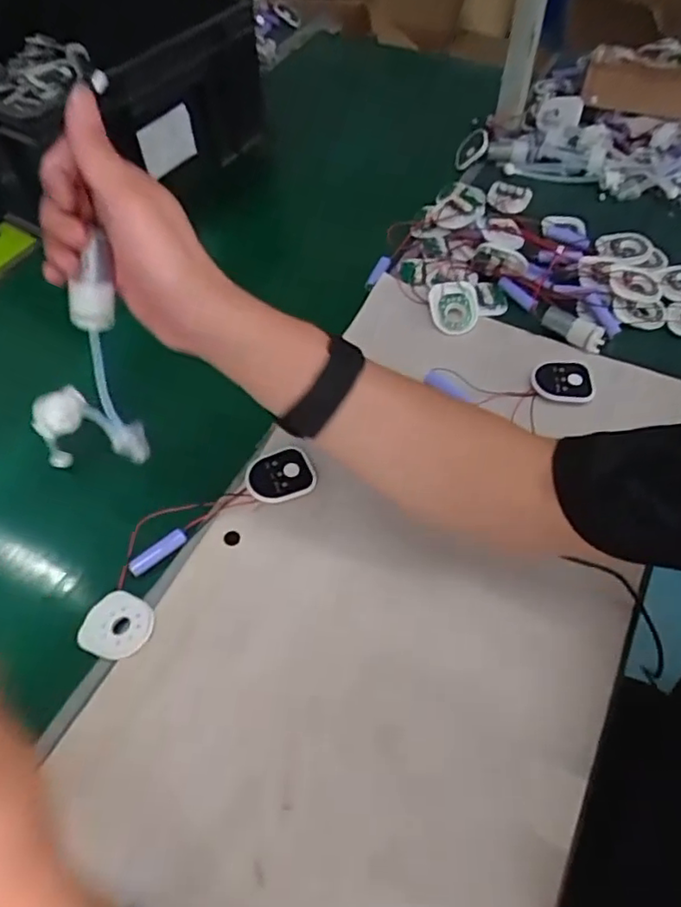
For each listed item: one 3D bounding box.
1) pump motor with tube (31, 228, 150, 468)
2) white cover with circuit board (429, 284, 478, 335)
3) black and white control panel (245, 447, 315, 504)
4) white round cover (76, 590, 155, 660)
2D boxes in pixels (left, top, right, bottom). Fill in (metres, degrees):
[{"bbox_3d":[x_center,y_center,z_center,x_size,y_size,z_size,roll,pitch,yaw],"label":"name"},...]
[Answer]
[{"bbox_3d":[-0.165,-0.052,0.414,0.062,0.179,0.067,-5,50,-36],"label":"pump motor with tube"},{"bbox_3d":[0.117,-0.149,0.630,0.048,0.010,0.056,-4,81,-2],"label":"white cover with circuit board"},{"bbox_3d":[-0.053,0.017,0.527,0.057,0.010,0.047,-14,62,-5],"label":"black and white control panel"},{"bbox_3d":[-0.168,0.129,0.462,0.055,0.012,0.050,14,55,10],"label":"white round cover"}]

